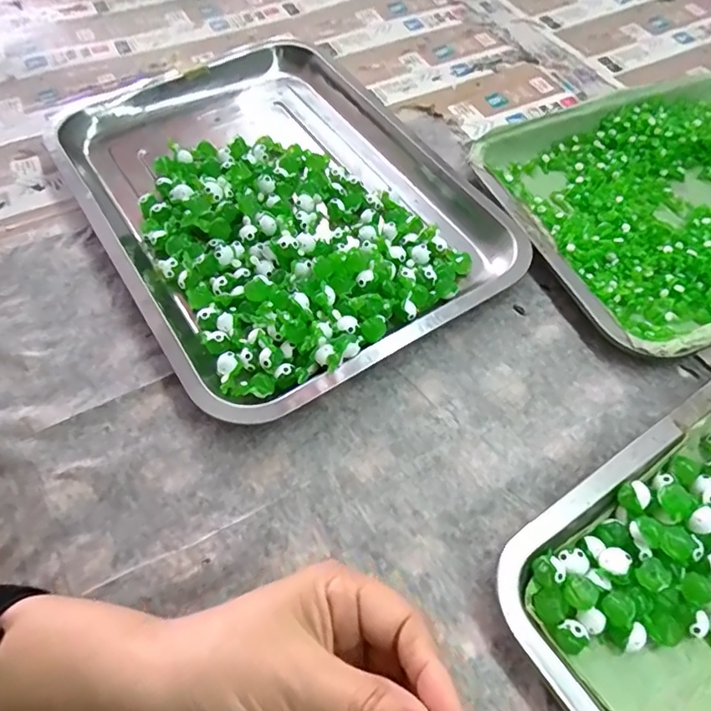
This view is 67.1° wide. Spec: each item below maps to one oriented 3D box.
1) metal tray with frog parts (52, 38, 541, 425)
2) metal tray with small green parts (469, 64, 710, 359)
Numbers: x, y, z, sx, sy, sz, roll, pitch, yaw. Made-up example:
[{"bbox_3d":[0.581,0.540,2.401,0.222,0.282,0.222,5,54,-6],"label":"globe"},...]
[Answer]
[{"bbox_3d":[-0.063,-0.129,0.424,0.262,0.034,0.346,-30,63,-17],"label":"metal tray with frog parts"},{"bbox_3d":[0.271,-0.133,0.436,0.308,0.022,0.246,-22,61,-13],"label":"metal tray with small green parts"}]

